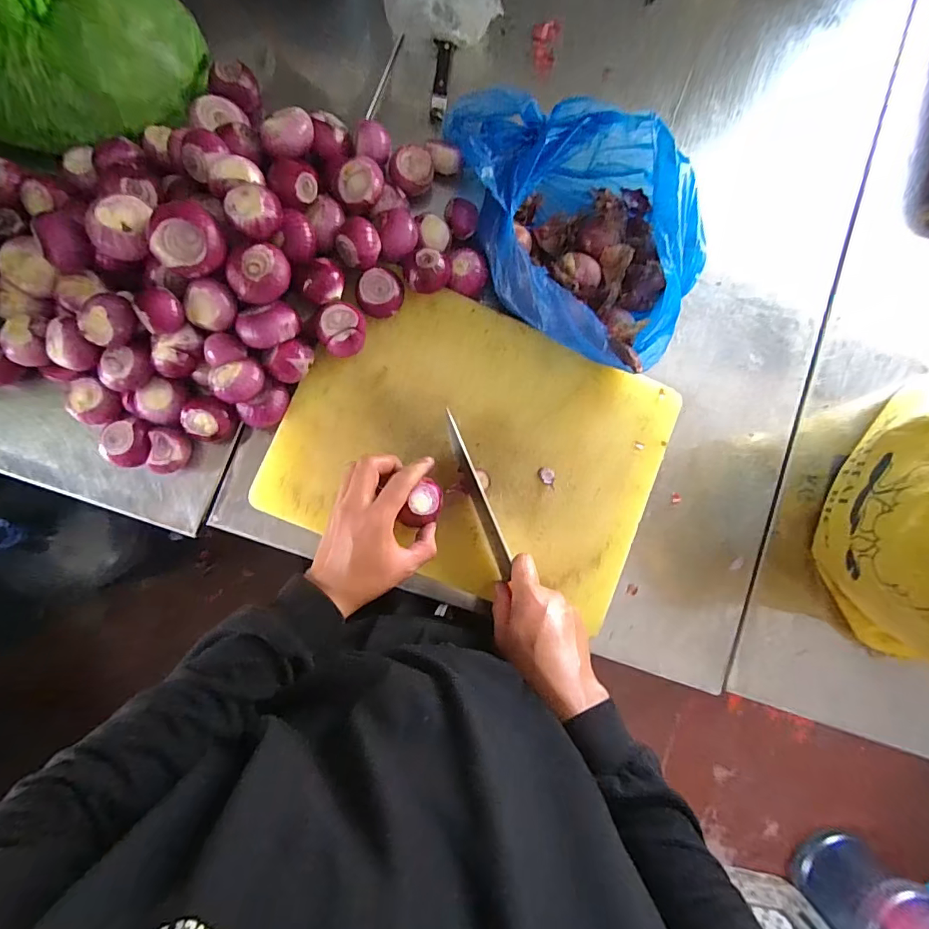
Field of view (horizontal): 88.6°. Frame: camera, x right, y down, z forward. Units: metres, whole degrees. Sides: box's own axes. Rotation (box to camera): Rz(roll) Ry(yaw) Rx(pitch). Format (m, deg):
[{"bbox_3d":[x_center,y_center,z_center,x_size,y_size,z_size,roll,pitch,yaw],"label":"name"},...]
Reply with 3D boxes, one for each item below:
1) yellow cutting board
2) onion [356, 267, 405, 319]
[{"bbox_3d":[0.015,-0.018,0.528,0.400,0.022,0.291,23,85,-7],"label":"yellow cutting board"},{"bbox_3d":[-0.090,-0.181,0.507,0.046,0.030,0.044,0,86,-7],"label":"onion"}]

